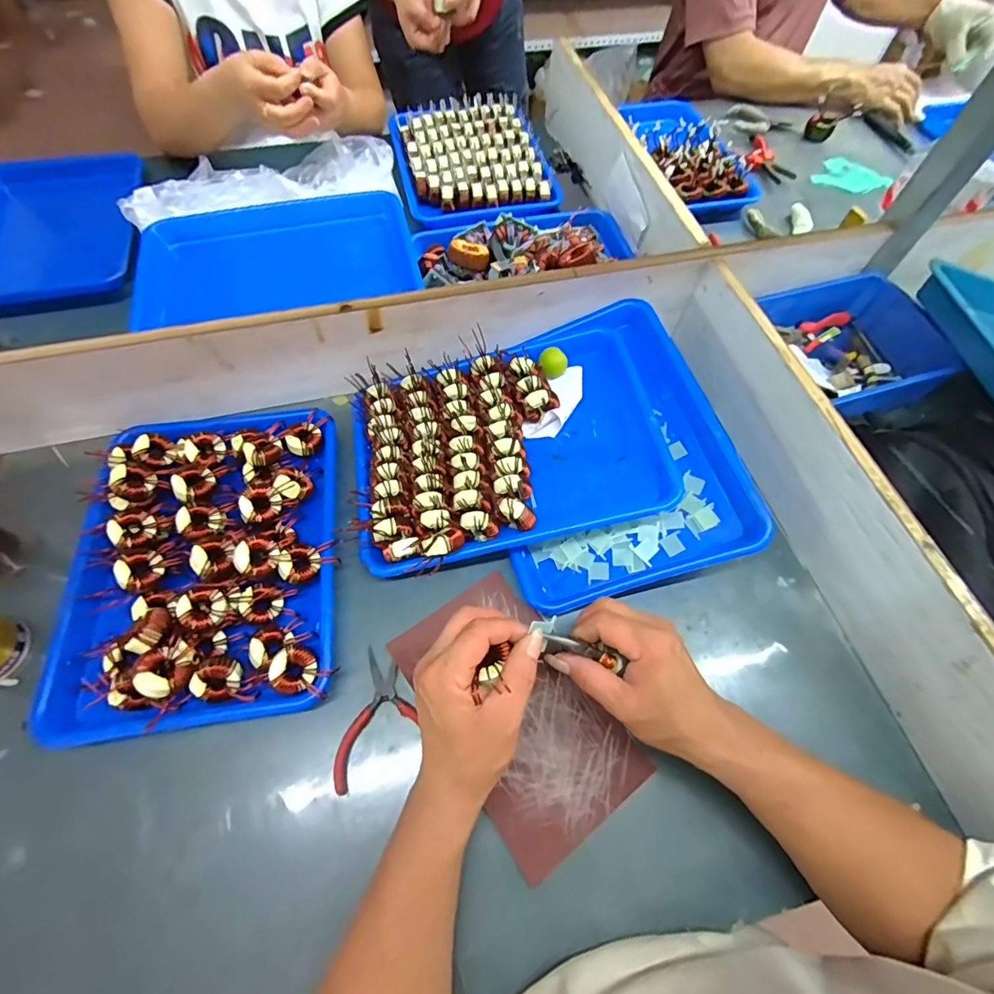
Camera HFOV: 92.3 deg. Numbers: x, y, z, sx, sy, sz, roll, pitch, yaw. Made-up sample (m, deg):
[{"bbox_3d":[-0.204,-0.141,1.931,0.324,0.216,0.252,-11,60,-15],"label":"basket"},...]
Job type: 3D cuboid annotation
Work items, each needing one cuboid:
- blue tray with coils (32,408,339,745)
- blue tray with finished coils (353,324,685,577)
[{"bbox_3d":[-0.289,0.052,0.472,0.252,0.048,0.324,-7,63,-5],"label":"blue tray with coils"},{"bbox_3d":[0.008,-0.059,0.518,0.324,0.051,0.239,-11,63,-7],"label":"blue tray with finished coils"}]

